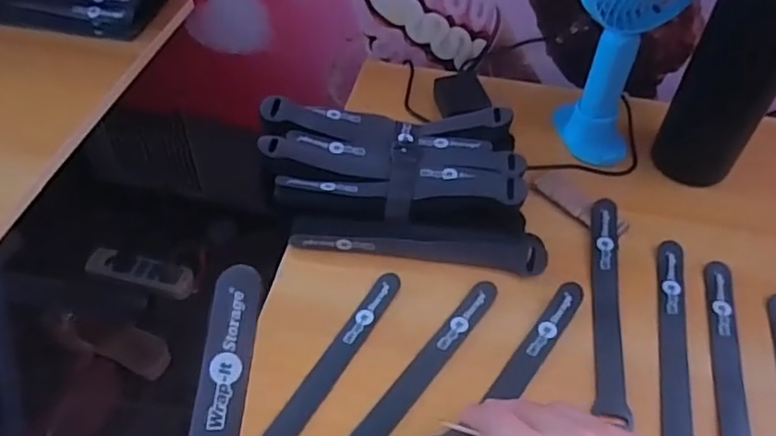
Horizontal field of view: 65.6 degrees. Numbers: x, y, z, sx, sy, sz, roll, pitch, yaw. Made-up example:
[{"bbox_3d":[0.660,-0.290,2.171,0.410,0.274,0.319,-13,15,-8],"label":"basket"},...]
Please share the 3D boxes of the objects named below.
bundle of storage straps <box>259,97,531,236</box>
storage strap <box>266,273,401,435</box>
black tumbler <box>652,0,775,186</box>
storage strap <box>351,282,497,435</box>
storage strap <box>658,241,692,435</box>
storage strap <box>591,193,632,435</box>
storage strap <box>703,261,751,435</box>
[{"bbox_3d":[0.003,-0.046,0.512,0.216,0.045,0.118,6,49,4],"label":"bundle of storage straps"},{"bbox_3d":[-0.044,0.109,0.403,0.021,0.004,0.193,28,53,12],"label":"storage strap"},{"bbox_3d":[0.280,-0.123,0.482,0.072,0.194,0.063,28,54,21],"label":"black tumbler"},{"bbox_3d":[0.017,0.110,0.402,0.025,0.004,0.193,32,56,23],"label":"storage strap"},{"bbox_3d":[0.200,0.093,0.421,0.022,0.004,0.198,6,47,16],"label":"storage strap"},{"bbox_3d":[0.164,0.059,0.448,0.020,0.007,0.185,9,50,7],"label":"storage strap"},{"bbox_3d":[0.231,0.106,0.406,0.022,0.005,0.196,12,50,9],"label":"storage strap"}]

